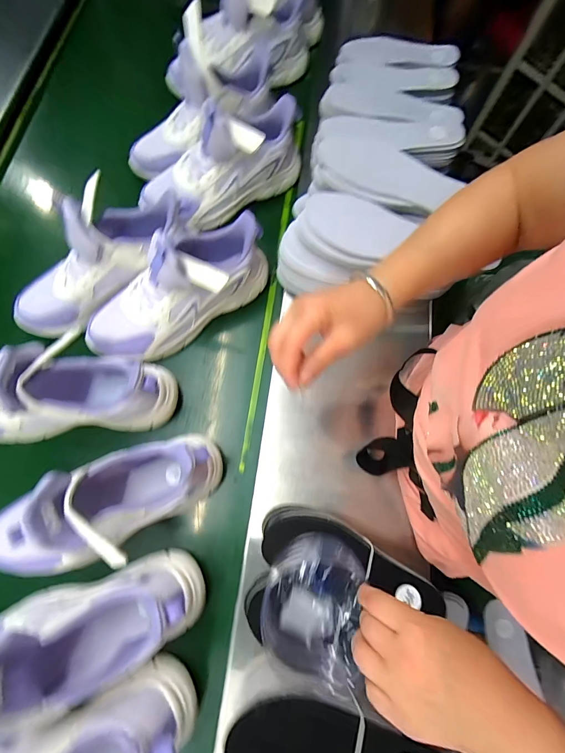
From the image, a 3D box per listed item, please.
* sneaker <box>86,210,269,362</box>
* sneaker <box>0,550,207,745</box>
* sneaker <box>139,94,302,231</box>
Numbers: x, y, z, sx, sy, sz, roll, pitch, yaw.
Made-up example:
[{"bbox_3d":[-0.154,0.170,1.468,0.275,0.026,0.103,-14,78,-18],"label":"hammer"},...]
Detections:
[{"bbox_3d":[-0.143,-0.118,0.459,0.284,0.137,0.100,-35,79,-9],"label":"sneaker"},{"bbox_3d":[-0.230,0.275,0.333,0.276,0.147,0.087,-16,76,-5],"label":"sneaker"},{"bbox_3d":[-0.094,-0.349,0.531,0.286,0.137,0.108,-32,78,-9],"label":"sneaker"}]

